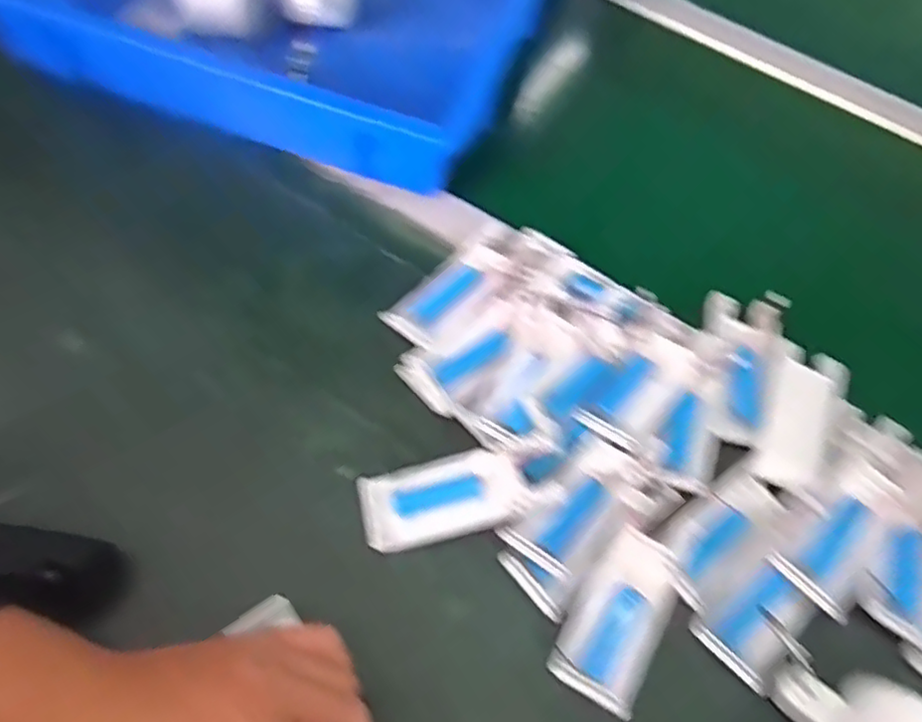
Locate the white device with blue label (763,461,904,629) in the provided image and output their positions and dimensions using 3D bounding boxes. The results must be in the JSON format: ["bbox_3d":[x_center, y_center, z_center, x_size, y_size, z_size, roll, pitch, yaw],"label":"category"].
[{"bbox_3d":[0.216,0.098,0.358,0.086,0.018,0.040,-37,69,-19],"label":"white device with blue label"}]

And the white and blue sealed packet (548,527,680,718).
[{"bbox_3d":[0.085,0.135,0.338,0.047,0.011,0.086,28,65,13],"label":"white and blue sealed packet"}]

